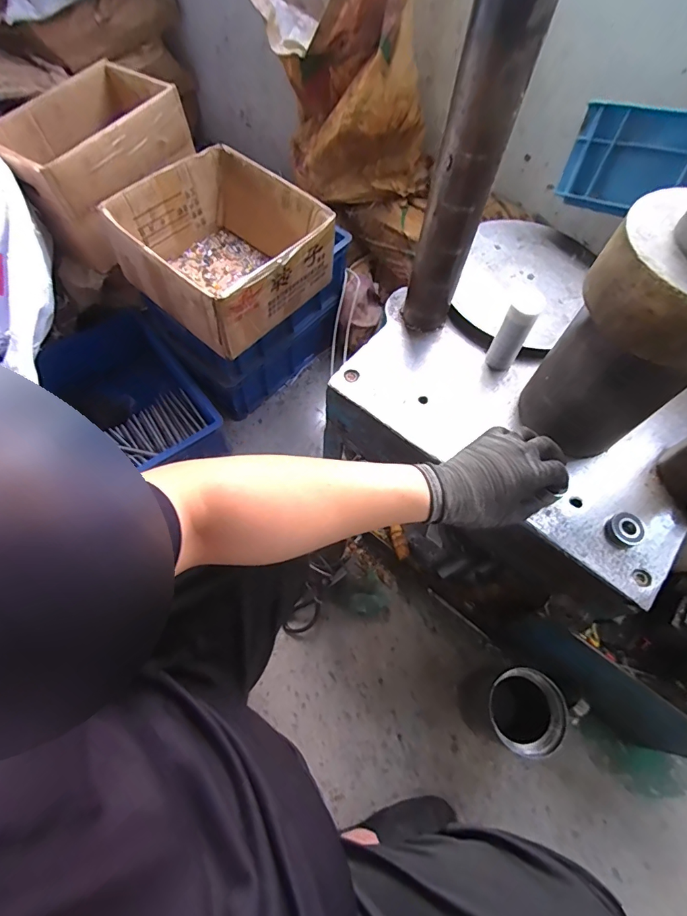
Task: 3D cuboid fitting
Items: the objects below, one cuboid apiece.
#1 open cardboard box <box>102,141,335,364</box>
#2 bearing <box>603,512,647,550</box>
[{"bbox_3d":[-0.215,-0.388,0.806,0.311,0.144,0.309,38,68,15],"label":"open cardboard box"},{"bbox_3d":[0.329,0.086,0.507,0.040,0.015,0.041,1,64,-3],"label":"bearing"}]

